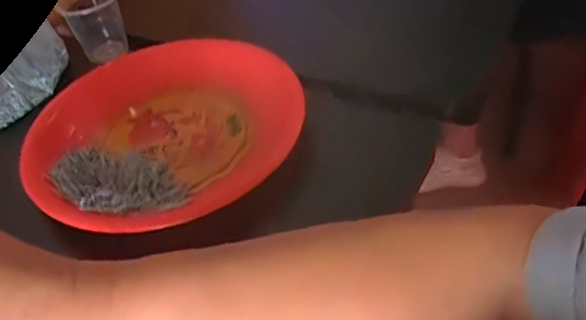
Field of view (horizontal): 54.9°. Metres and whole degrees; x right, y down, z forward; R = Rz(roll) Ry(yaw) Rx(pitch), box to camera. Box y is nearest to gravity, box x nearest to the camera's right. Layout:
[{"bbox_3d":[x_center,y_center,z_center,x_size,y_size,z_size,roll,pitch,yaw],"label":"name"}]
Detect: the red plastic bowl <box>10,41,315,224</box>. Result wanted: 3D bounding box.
[{"bbox_3d":[-0.105,-0.029,0.474,0.226,0.043,0.212,-7,43,3],"label":"red plastic bowl"}]

